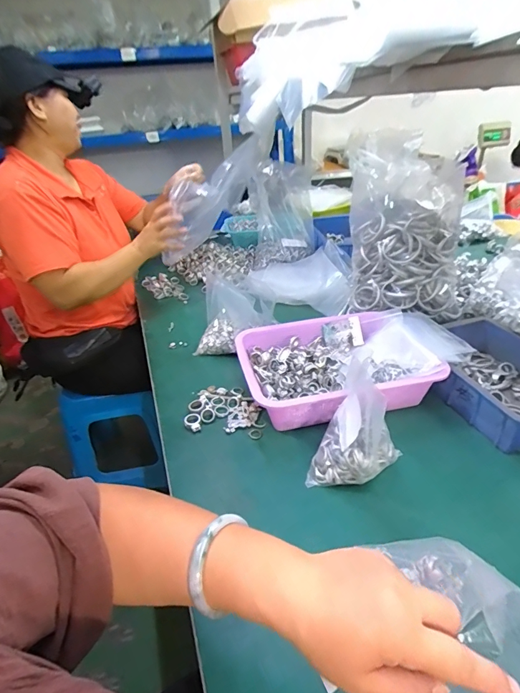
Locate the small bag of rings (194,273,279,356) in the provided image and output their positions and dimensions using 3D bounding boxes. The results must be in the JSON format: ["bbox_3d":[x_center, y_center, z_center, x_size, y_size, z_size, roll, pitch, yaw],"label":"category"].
[{"bbox_3d":[-0.059,-0.074,0.777,0.140,0.140,0.119,0,33,4],"label":"small bag of rings"}]

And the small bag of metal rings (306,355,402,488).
[{"bbox_3d":[0.120,0.107,0.480,0.108,0.142,0.076,8,35,16],"label":"small bag of metal rings"}]

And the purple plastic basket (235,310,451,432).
[{"bbox_3d":[0.117,0.035,0.652,0.292,0.078,0.223,-11,34,-12],"label":"purple plastic basket"}]

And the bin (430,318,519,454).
[{"bbox_3d":[0.380,0.047,0.617,0.194,0.068,0.244,-16,35,-19],"label":"bin"}]

